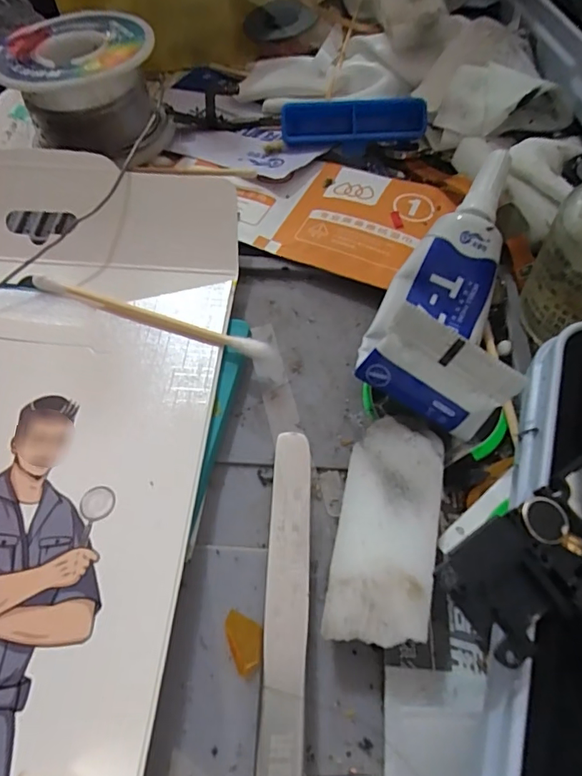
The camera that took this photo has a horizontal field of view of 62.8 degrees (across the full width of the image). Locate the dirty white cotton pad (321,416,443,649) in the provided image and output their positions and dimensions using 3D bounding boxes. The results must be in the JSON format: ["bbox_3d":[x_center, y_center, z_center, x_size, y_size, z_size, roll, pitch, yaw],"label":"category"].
[{"bbox_3d":[0.020,0.031,0.104,0.019,0.016,0.045,10,62,7],"label":"dirty white cotton pad"}]

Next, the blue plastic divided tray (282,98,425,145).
[{"bbox_3d":[0.023,-0.097,0.174,0.053,0.007,0.015,-1,61,0],"label":"blue plastic divided tray"}]

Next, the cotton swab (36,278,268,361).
[{"bbox_3d":[-0.039,-0.020,0.130,0.071,0.004,0.004,18,63,11],"label":"cotton swab"}]

